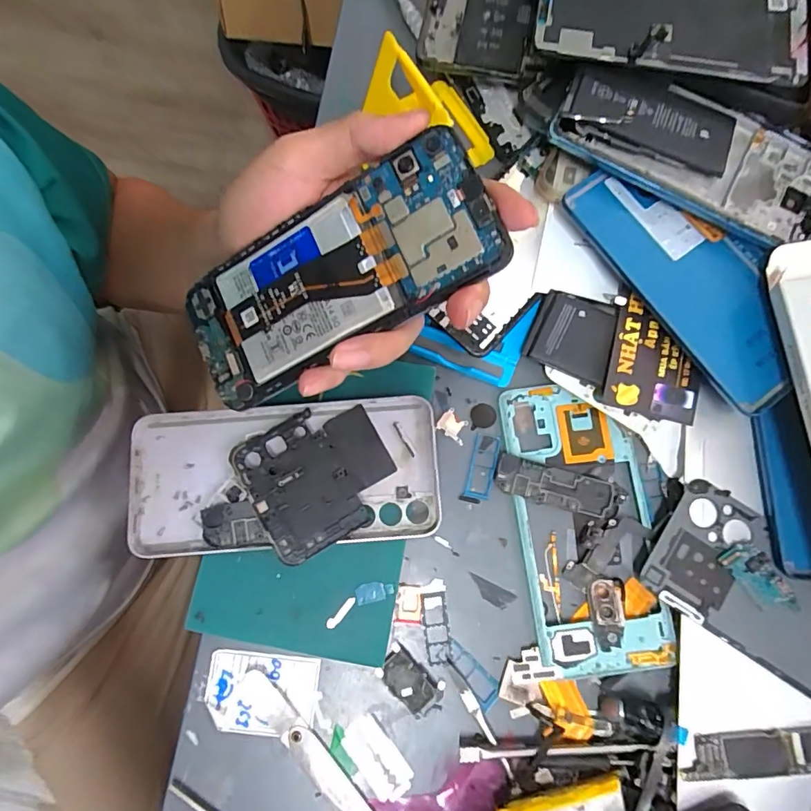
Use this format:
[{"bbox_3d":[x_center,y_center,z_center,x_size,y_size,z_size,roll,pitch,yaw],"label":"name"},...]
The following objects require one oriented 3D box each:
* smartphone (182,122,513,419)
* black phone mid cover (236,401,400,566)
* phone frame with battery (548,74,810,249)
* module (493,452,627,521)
[{"bbox_3d":[-0.037,-0.061,0.225,0.160,0.004,0.070,-27,82,16],"label":"smartphone"},{"bbox_3d":[-0.048,0.038,0.258,0.076,0.008,0.071,-29,81,-6],"label":"black phone mid cover"},{"bbox_3d":[0.168,-0.148,0.271,0.159,0.012,0.070,26,86,0],"label":"phone frame with battery"},{"bbox_3d":[0.090,0.049,0.272,0.075,0.009,0.022,15,79,2],"label":"module"}]

